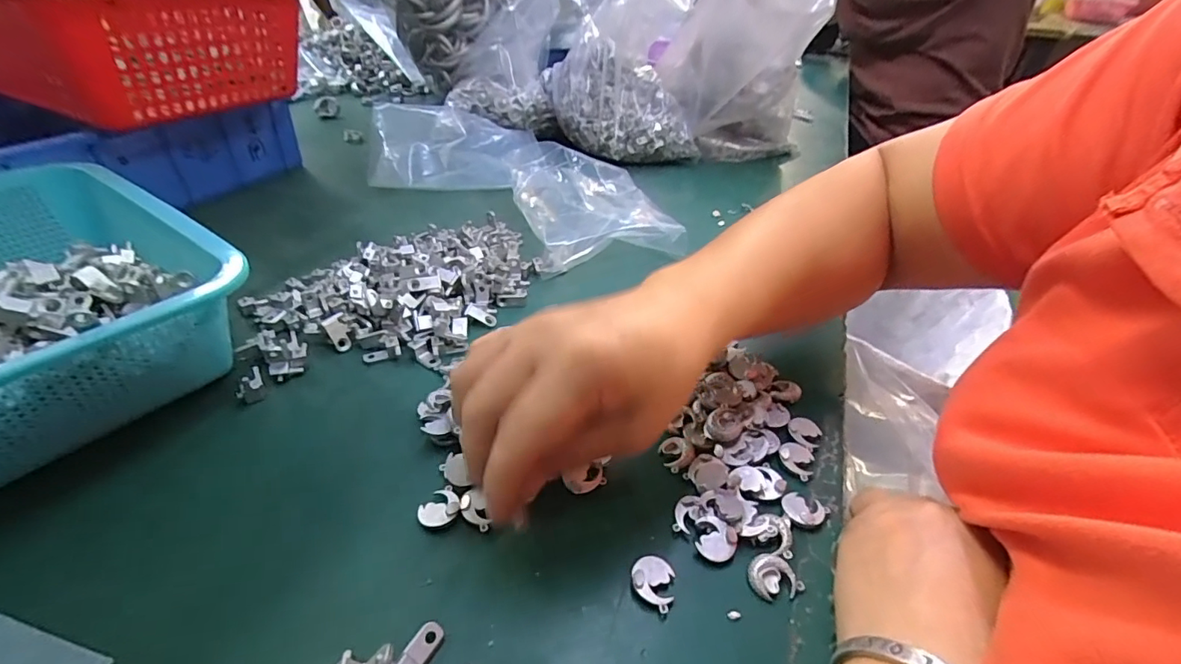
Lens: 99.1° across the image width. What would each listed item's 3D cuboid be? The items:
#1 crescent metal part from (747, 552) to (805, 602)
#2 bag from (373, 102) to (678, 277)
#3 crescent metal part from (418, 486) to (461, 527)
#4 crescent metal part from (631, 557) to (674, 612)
[{"bbox_3d":[0.081,0.108,0.224,0.021,0.007,0.019,-10,40,-18],"label":"crescent metal part"},{"bbox_3d":[-0.067,-0.159,0.515,0.363,0.057,0.180,31,45,30],"label":"bag"},{"bbox_3d":[-0.072,0.084,0.242,0.020,0.004,0.019,-6,31,4],"label":"crescent metal part"},{"bbox_3d":[0.028,0.109,0.220,0.019,0.007,0.019,3,38,-2],"label":"crescent metal part"}]

